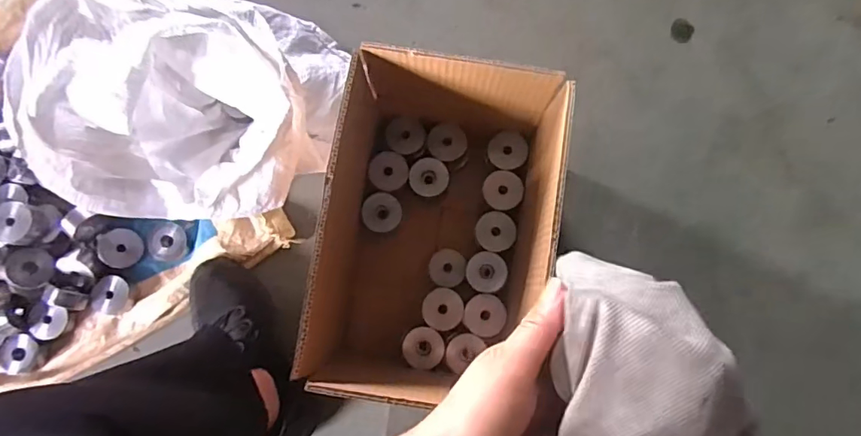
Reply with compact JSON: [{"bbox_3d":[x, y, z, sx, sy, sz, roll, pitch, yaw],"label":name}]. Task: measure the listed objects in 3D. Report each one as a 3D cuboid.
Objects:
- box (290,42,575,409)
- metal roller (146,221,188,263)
[{"bbox_3d":[0.006,0.018,0.554,0.202,0.229,0.325,11,83,2],"label":"box"},{"bbox_3d":[-0.336,0.030,0.654,0.049,0.015,0.048,7,83,1],"label":"metal roller"}]

